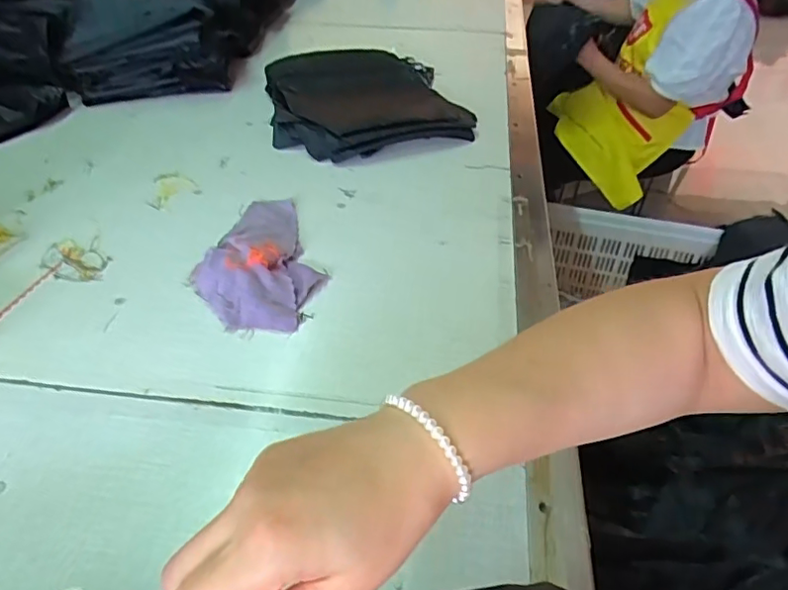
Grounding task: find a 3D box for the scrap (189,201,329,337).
[{"bbox_3d":[-0.156,-0.056,0.705,0.145,0.033,0.240,6,42,4],"label":"scrap"}]

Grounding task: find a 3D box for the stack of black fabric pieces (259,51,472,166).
[{"bbox_3d":[-0.067,-0.399,1.063,0.332,0.034,0.471,-8,43,-11],"label":"stack of black fabric pieces"}]

